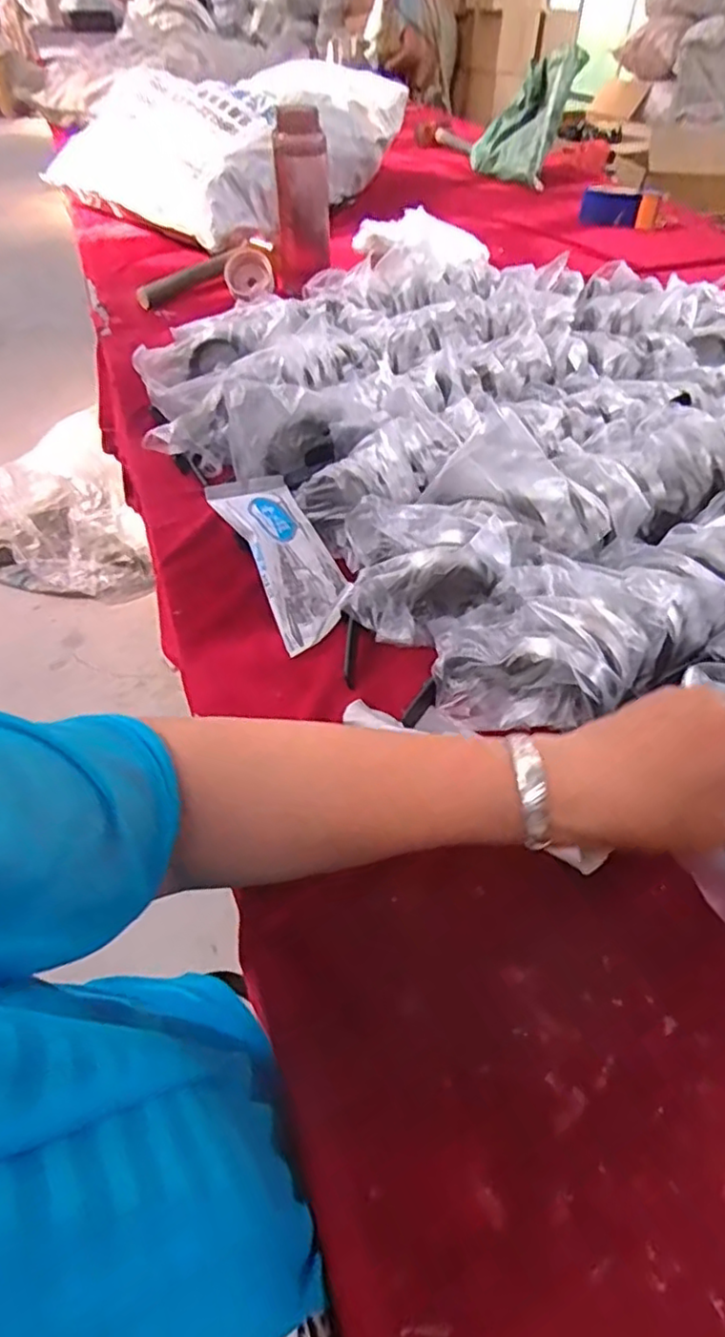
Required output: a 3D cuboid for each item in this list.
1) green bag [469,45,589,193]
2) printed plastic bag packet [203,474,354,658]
[{"bbox_3d":[0.375,-1.262,1.498,0.233,0.217,0.201,7,48,5],"label":"green bag"},{"bbox_3d":[-0.067,-0.101,0.554,0.075,0.024,0.192,-19,63,-16],"label":"printed plastic bag packet"}]

